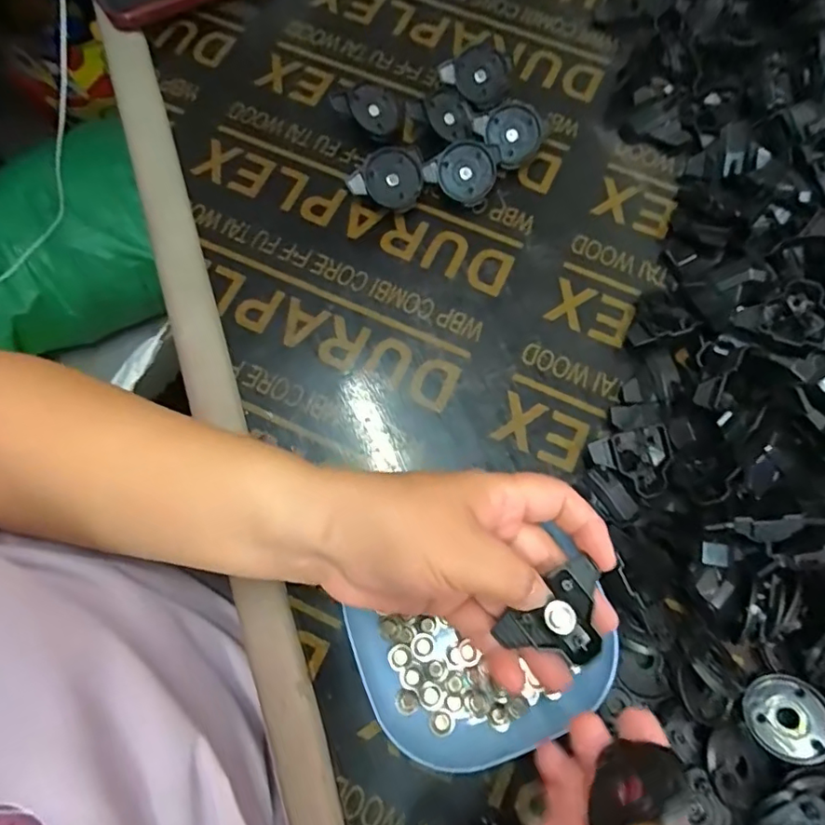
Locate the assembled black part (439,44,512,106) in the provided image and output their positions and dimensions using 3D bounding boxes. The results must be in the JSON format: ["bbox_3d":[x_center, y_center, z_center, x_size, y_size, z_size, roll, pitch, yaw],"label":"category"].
[{"bbox_3d":[0.051,-0.273,0.439,0.053,0.015,0.041,15,115,-2],"label":"assembled black part"}]

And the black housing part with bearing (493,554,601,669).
[{"bbox_3d":[0.075,0.103,0.268,0.055,0.012,0.038,-38,76,-10],"label":"black housing part with bearing"}]

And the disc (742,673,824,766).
[{"bbox_3d":[0.210,0.170,0.305,0.043,0.006,0.043,-8,59,13],"label":"disc"}]

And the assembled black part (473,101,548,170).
[{"bbox_3d":[0.078,-0.215,0.419,0.048,0.017,0.048,0,97,1],"label":"assembled black part"}]

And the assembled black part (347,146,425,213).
[{"bbox_3d":[-0.018,-0.174,0.411,0.056,0.024,0.043,-16,74,-4],"label":"assembled black part"}]

